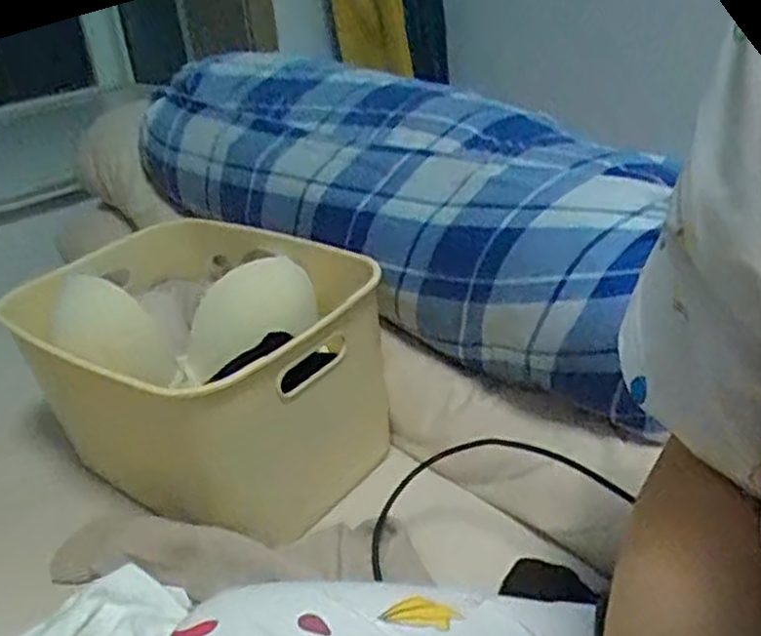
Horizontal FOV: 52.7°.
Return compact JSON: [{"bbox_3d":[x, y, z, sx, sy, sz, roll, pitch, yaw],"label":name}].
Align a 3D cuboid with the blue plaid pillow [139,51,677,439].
[{"bbox_3d":[0.014,-0.129,0.838,0.201,0.218,0.680,-27,34,-36],"label":"blue plaid pillow"}]

